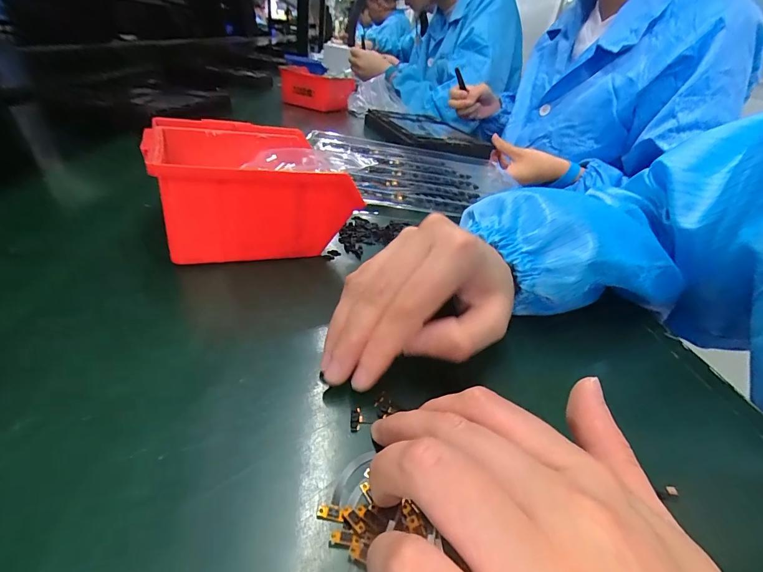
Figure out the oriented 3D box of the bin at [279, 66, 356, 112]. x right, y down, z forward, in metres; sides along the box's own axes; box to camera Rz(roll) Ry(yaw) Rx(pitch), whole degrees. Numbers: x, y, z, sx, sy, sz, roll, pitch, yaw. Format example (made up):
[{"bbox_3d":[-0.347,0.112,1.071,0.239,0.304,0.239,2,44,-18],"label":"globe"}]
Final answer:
[{"bbox_3d":[-0.135,-0.416,0.790,0.124,0.068,0.092,16,34,13],"label":"bin"}]

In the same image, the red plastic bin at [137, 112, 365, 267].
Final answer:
[{"bbox_3d":[-0.097,-0.074,0.284,0.127,0.067,0.123,-8,36,-23],"label":"red plastic bin"}]

